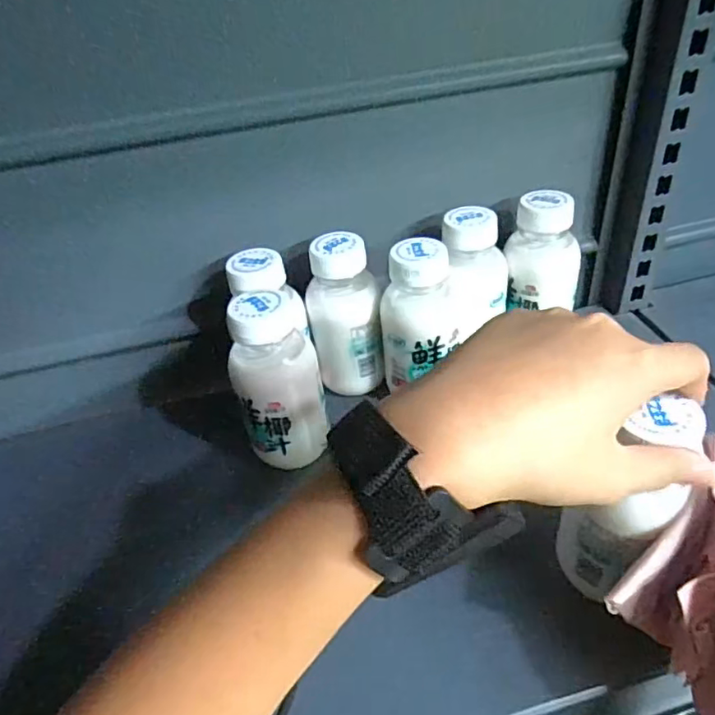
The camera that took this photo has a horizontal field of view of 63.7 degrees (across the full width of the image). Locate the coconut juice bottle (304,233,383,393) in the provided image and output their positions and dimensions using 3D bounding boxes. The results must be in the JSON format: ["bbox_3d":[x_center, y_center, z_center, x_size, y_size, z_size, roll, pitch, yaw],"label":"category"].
[{"bbox_3d":[-0.009,-0.030,0.433,0.051,0.111,0.051,-9,41,-2],"label":"coconut juice bottle"}]

